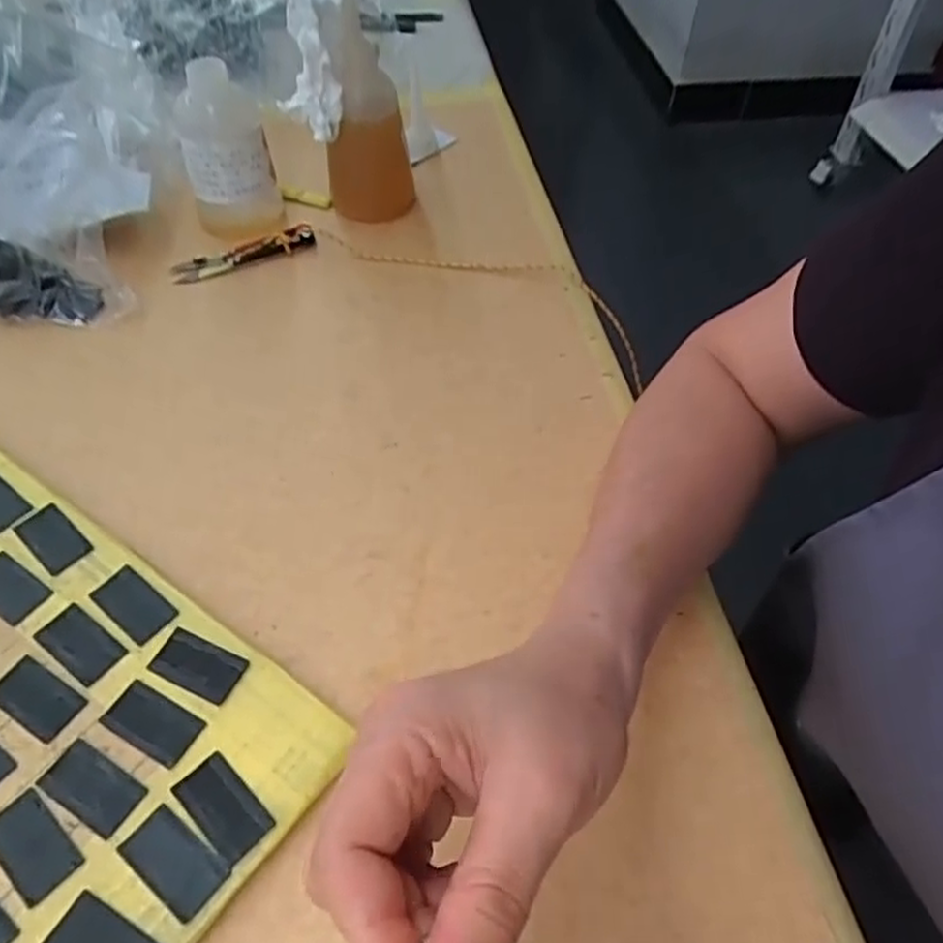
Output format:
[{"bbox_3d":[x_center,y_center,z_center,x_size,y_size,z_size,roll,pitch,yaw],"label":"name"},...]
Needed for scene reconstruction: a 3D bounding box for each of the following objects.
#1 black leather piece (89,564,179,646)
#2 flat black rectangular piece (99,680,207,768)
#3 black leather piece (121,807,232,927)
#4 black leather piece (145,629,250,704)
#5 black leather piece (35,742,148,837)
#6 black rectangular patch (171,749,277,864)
[{"bbox_3d":[-0.164,0.064,0.363,0.041,0.004,0.023,33,59,22],"label":"black leather piece"},{"bbox_3d":[-0.142,0.110,0.332,0.041,0.004,0.023,24,56,16],"label":"flat black rectangular piece"},{"bbox_3d":[-0.119,0.154,0.297,0.042,0.004,0.023,33,59,21],"label":"black leather piece"},{"bbox_3d":[-0.127,0.089,0.348,0.042,0.004,0.023,21,56,15],"label":"black leather piece"},{"bbox_3d":[-0.160,0.132,0.314,0.043,0.004,0.023,26,57,18],"label":"black leather piece"},{"bbox_3d":[-0.103,0.138,0.310,0.042,0.004,0.023,36,61,23],"label":"black rectangular patch"}]

